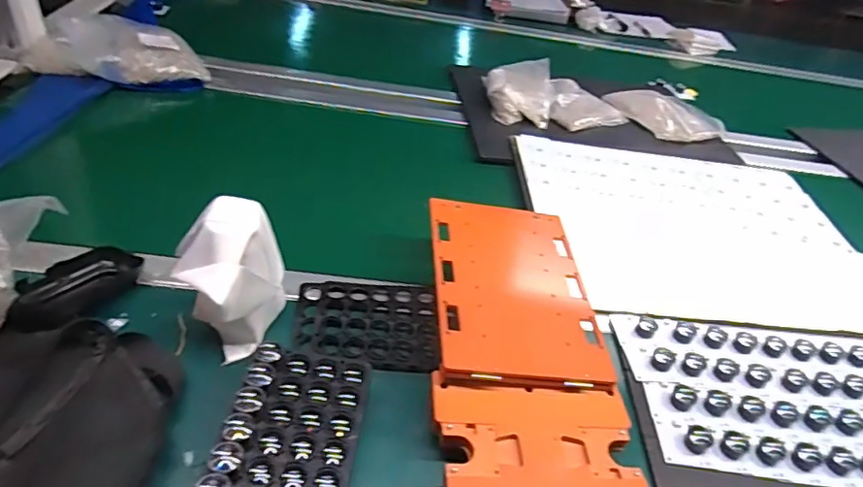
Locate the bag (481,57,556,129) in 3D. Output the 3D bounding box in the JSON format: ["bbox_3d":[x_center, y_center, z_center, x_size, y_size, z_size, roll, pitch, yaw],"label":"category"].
[{"bbox_3d":[0.155,-0.275,0.970,0.123,0.046,0.170,12,42,5],"label":"bag"}]

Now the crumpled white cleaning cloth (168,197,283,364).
[{"bbox_3d":[-0.179,0.035,0.485,0.087,0.116,0.094,0,42,-11],"label":"crumpled white cleaning cloth"}]

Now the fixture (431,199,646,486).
[{"bbox_3d":[0.087,0.122,0.469,0.163,0.039,0.450,1,42,-7],"label":"fixture"}]

